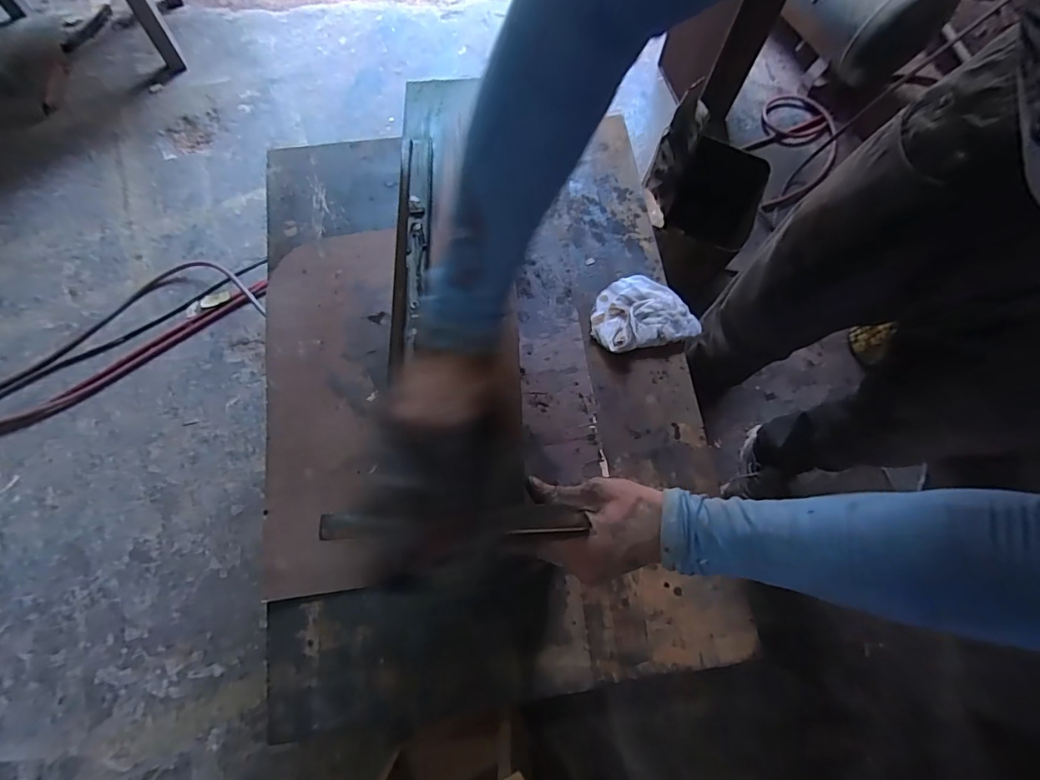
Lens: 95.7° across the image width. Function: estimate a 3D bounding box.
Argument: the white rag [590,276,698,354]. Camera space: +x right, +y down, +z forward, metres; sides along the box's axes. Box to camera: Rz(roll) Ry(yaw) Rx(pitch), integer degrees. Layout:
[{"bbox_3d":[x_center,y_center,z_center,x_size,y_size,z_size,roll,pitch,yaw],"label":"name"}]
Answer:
[{"bbox_3d":[0.192,-0.126,0.738,0.162,0.032,0.121,-12,74,-3],"label":"white rag"}]

